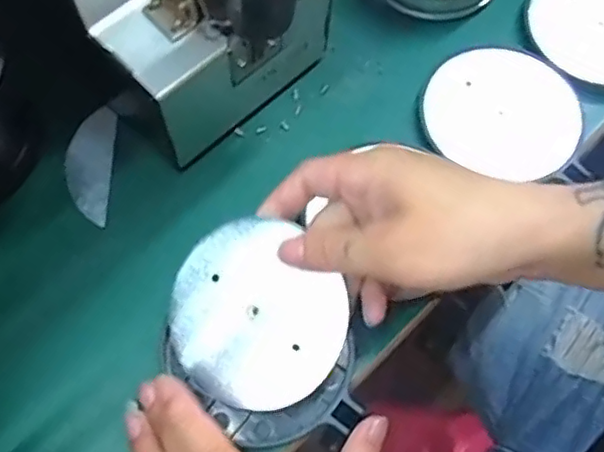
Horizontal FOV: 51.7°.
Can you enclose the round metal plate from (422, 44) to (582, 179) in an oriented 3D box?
[{"bbox_3d":[0.127,-0.073,0.392,0.093,0.012,0.081,40,72,13],"label":"round metal plate"}]

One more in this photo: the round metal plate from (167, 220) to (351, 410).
[{"bbox_3d":[-0.026,0.046,0.315,0.088,0.004,0.089,-2,83,18],"label":"round metal plate"}]

